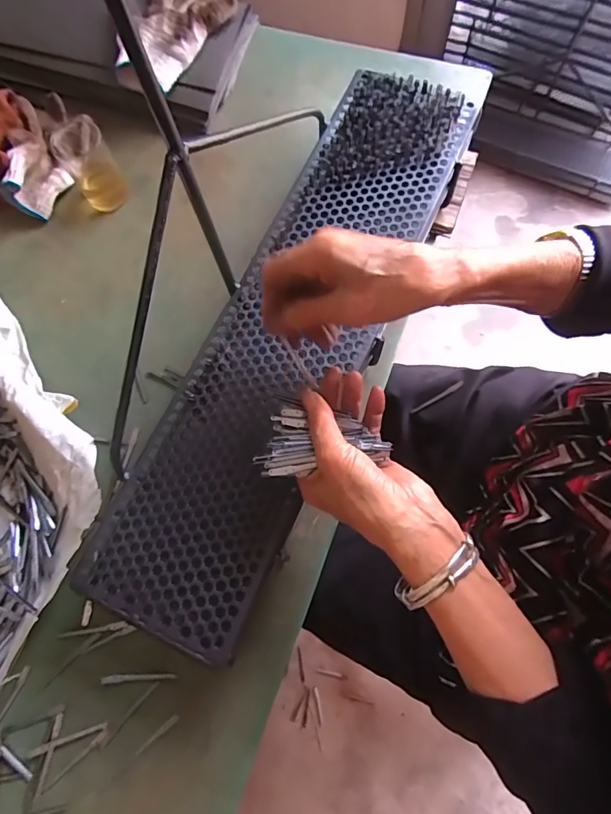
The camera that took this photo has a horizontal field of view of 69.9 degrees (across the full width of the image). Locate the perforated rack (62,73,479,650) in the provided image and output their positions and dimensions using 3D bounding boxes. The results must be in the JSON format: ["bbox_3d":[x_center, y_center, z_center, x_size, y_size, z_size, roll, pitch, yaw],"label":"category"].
[{"bbox_3d":[-0.009,-0.081,0.406,0.149,0.019,0.578,24,78,8],"label":"perforated rack"}]

